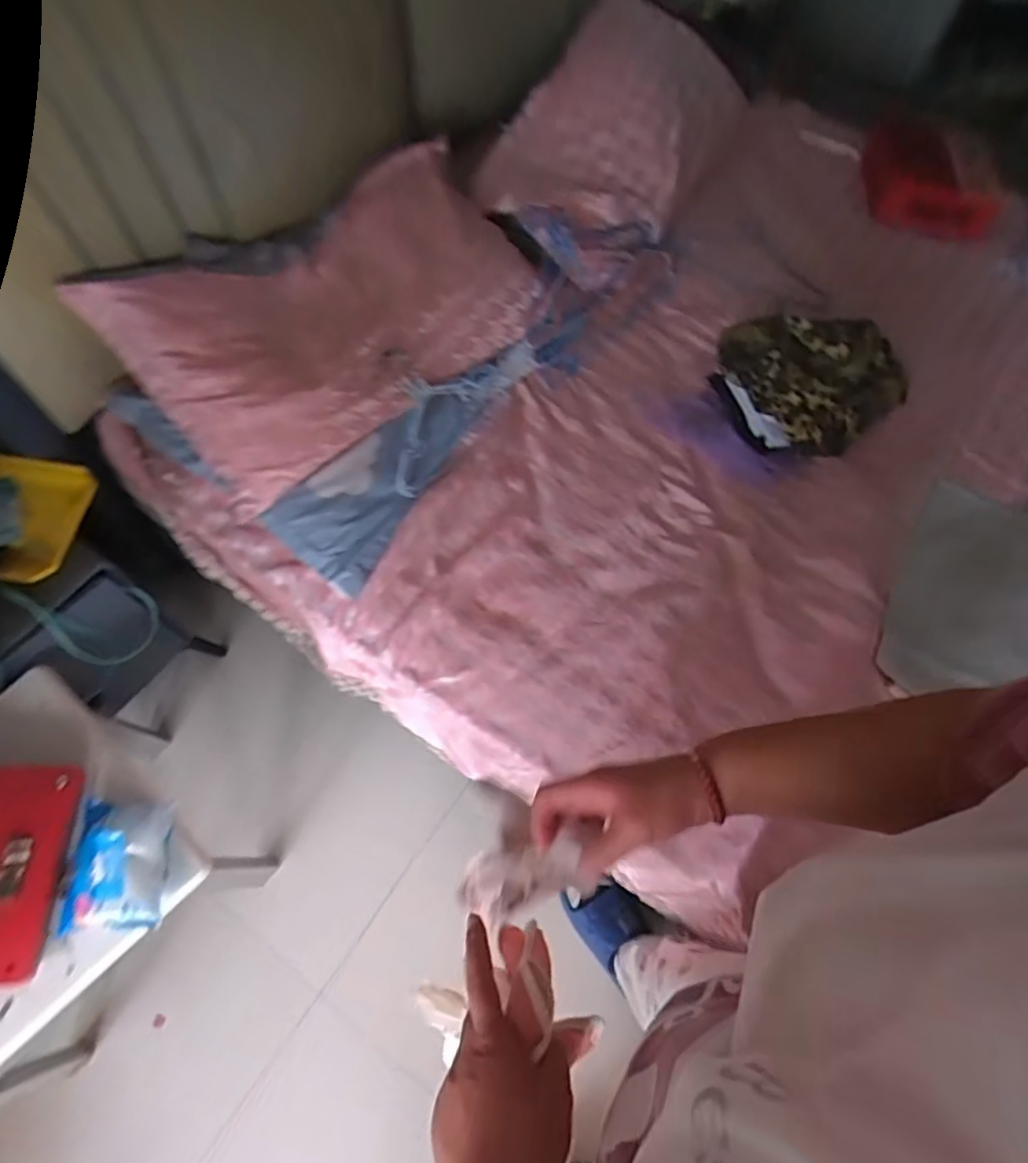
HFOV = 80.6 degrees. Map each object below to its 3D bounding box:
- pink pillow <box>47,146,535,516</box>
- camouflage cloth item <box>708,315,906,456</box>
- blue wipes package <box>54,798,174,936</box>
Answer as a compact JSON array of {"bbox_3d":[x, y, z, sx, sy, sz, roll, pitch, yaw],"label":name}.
[{"bbox_3d":[-0.260,-0.482,0.998,0.375,0.185,0.752,38,68,14],"label":"pink pillow"},{"bbox_3d":[0.474,-0.322,1.024,0.284,0.171,0.186,4,64,-2],"label":"camouflage cloth item"},{"bbox_3d":[-0.494,0.349,0.752,0.117,0.046,0.142,0,64,-4],"label":"blue wipes package"}]

